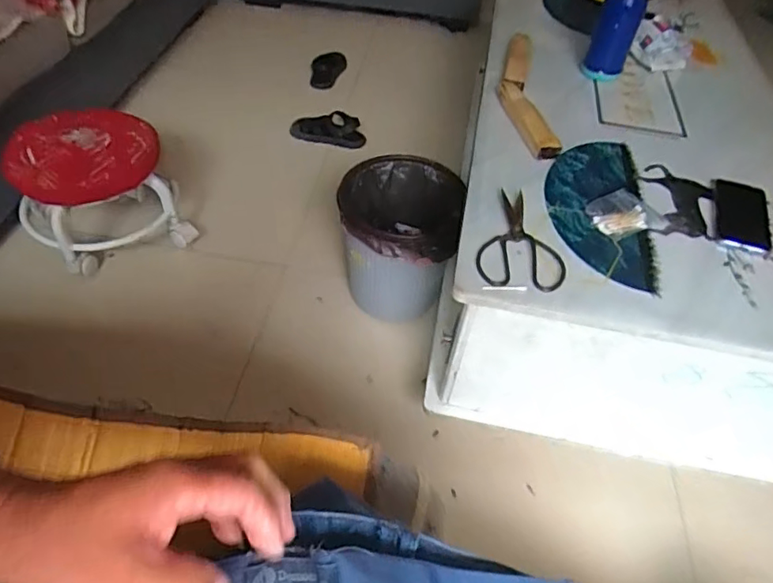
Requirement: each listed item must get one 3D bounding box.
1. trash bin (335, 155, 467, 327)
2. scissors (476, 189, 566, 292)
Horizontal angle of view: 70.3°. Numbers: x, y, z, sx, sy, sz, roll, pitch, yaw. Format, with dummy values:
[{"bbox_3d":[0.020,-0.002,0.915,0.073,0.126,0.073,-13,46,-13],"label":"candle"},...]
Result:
[{"bbox_3d":[0.020,-0.086,1.119,0.218,0.273,0.255,3,48,-3],"label":"trash bin"},{"bbox_3d":[0.185,-0.075,0.762,0.117,0.008,0.183,7,48,1],"label":"scissors"}]

